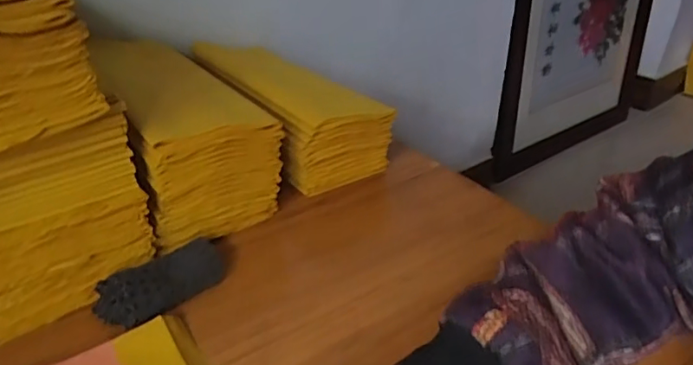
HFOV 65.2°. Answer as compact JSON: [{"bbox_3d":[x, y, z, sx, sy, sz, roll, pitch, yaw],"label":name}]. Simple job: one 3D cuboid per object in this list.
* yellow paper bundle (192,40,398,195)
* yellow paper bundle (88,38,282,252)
[{"bbox_3d":[-0.087,-0.104,0.746,0.153,0.106,0.317,-19,36,-30],"label":"yellow paper bundle"},{"bbox_3d":[-0.201,-0.067,0.638,0.139,0.147,0.290,-18,35,-29],"label":"yellow paper bundle"}]

